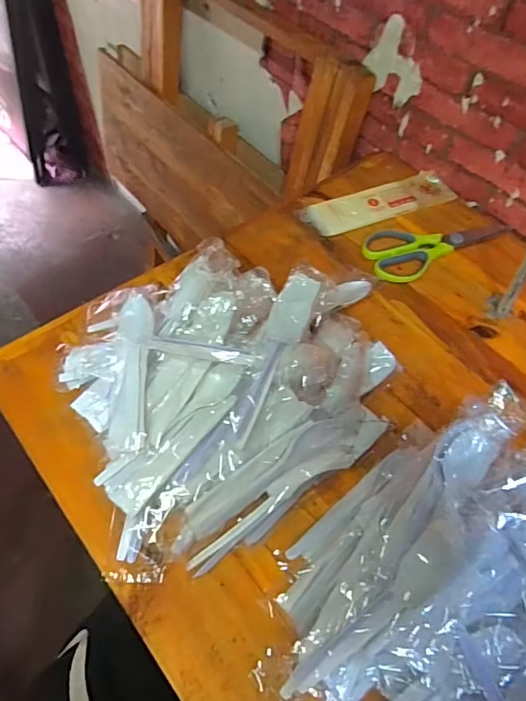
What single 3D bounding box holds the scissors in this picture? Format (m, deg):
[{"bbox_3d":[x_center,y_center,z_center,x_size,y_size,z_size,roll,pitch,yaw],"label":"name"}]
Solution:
[{"bbox_3d":[0.213,-0.140,0.596,0.199,0.011,0.076,-22,61,-19],"label":"scissors"}]

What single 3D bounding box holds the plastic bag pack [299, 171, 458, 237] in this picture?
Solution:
[{"bbox_3d":[0.154,-0.192,0.624,0.208,0.015,0.056,-20,60,-17],"label":"plastic bag pack"}]

